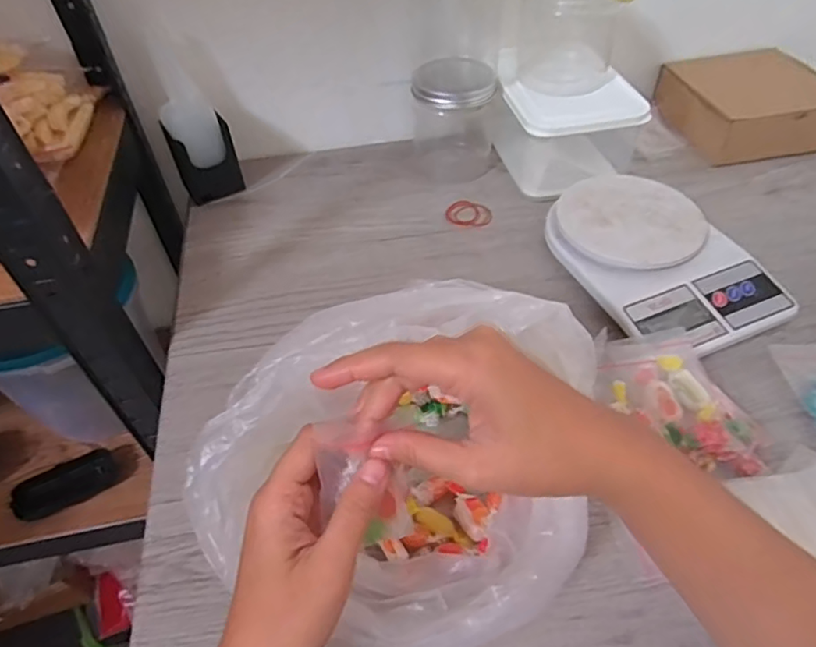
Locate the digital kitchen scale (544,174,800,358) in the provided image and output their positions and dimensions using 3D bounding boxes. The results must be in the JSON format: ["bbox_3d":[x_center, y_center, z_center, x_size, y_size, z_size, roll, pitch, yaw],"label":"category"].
[{"bbox_3d":[0.224,-0.067,0.510,0.147,0.031,0.210,-19,50,-13],"label":"digital kitchen scale"}]

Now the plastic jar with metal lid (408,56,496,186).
[{"bbox_3d":[0.052,-0.231,0.623,0.088,0.112,0.083,2,48,5],"label":"plastic jar with metal lid"}]

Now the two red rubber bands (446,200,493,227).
[{"bbox_3d":[0.065,-0.116,0.596,0.049,0.004,0.045,-2,48,2],"label":"two red rubber bands"}]

